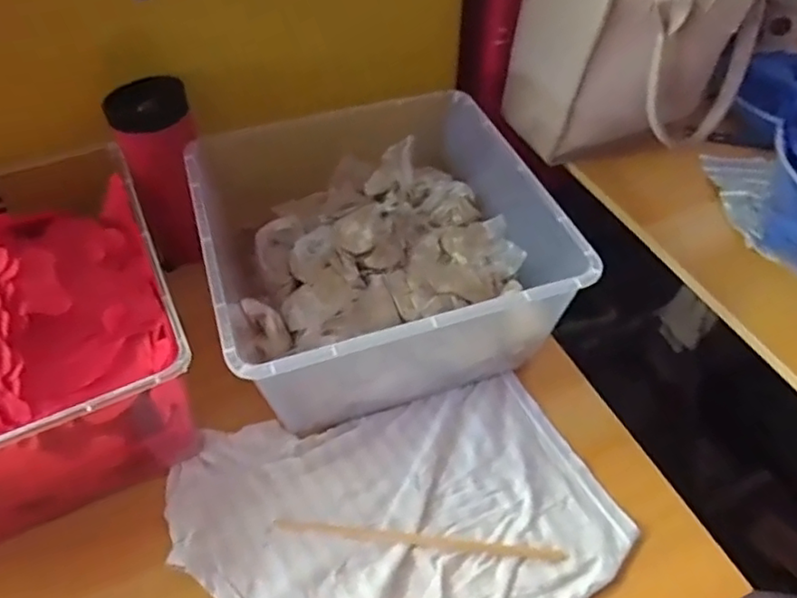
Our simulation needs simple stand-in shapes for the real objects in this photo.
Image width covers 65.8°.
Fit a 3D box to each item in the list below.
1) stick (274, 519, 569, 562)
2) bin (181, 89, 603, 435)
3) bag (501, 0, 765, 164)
[{"bbox_3d":[0.016,0.188,0.484,0.226,0.004,0.011,5,50,4],"label":"stick"},{"bbox_3d":[-0.035,-0.065,0.610,0.304,0.134,0.331,-13,51,-11],"label":"bin"},{"bbox_3d":[0.248,-0.296,0.692,0.219,0.195,0.220,-10,51,-9],"label":"bag"}]

